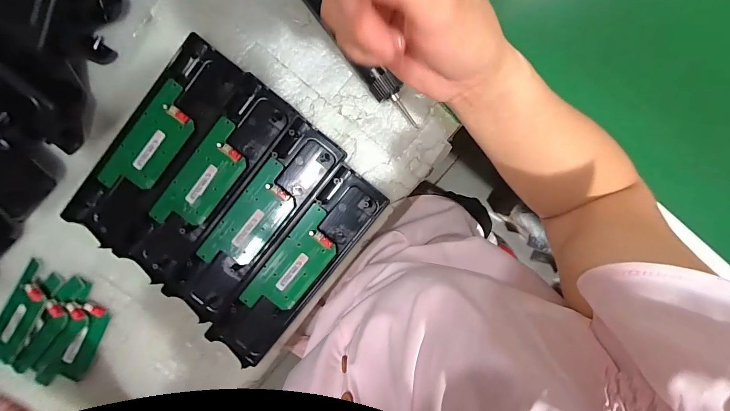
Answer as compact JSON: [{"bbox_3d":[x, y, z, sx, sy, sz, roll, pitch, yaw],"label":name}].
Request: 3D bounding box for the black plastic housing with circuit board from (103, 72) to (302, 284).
[{"bbox_3d":[-0.176,-0.028,0.375,0.075,0.016,0.243,40,88,-4],"label":"black plastic housing with circuit board"}]

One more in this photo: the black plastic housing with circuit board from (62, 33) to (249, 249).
[{"bbox_3d":[-0.230,-0.067,0.371,0.069,0.015,0.243,39,94,-2],"label":"black plastic housing with circuit board"}]

